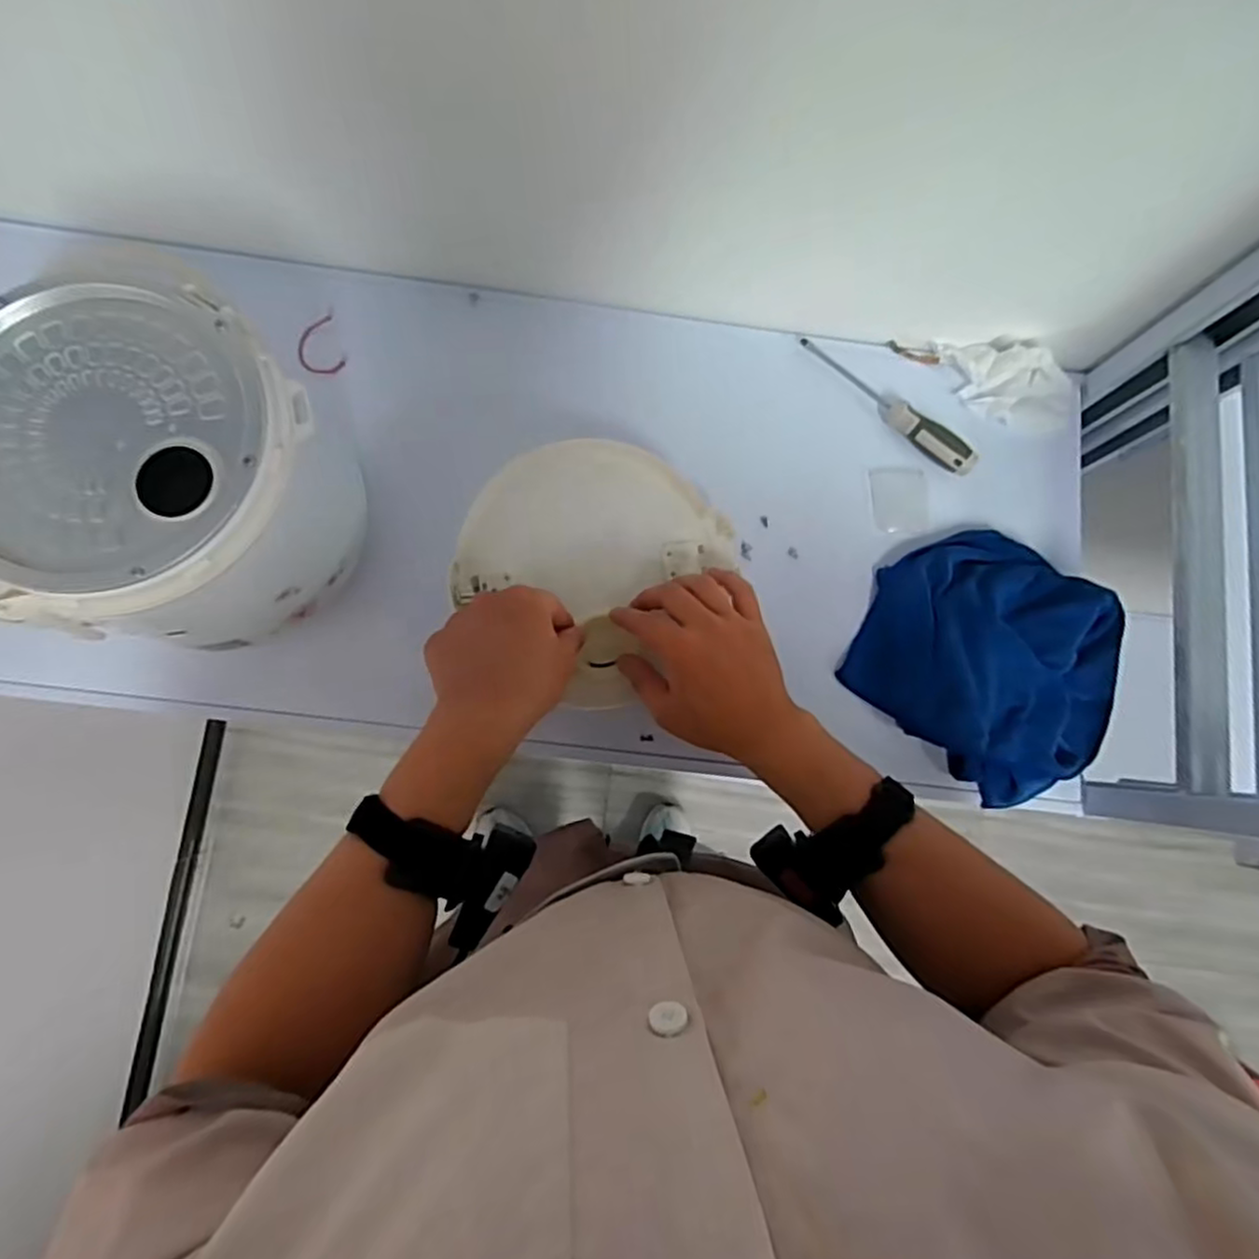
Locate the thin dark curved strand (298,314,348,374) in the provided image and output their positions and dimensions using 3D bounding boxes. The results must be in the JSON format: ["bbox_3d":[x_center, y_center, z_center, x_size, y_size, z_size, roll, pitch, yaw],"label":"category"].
[{"bbox_3d":[-0.267,-0.245,0.603,0.036,0.010,0.053,-15,82,-6],"label":"thin dark curved strand"}]

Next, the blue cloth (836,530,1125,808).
[{"bbox_3d":[0.307,0.024,0.579,0.214,0.051,0.185,41,81,3],"label":"blue cloth"}]

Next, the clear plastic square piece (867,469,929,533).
[{"bbox_3d":[0.241,-0.115,0.626,0.047,0.004,0.058,-3,87,10],"label":"clear plastic square piece"}]

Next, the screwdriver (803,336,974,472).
[{"bbox_3d":[0.231,-0.204,0.623,0.029,0.031,0.183,-44,86,-9],"label":"screwdriver"}]

